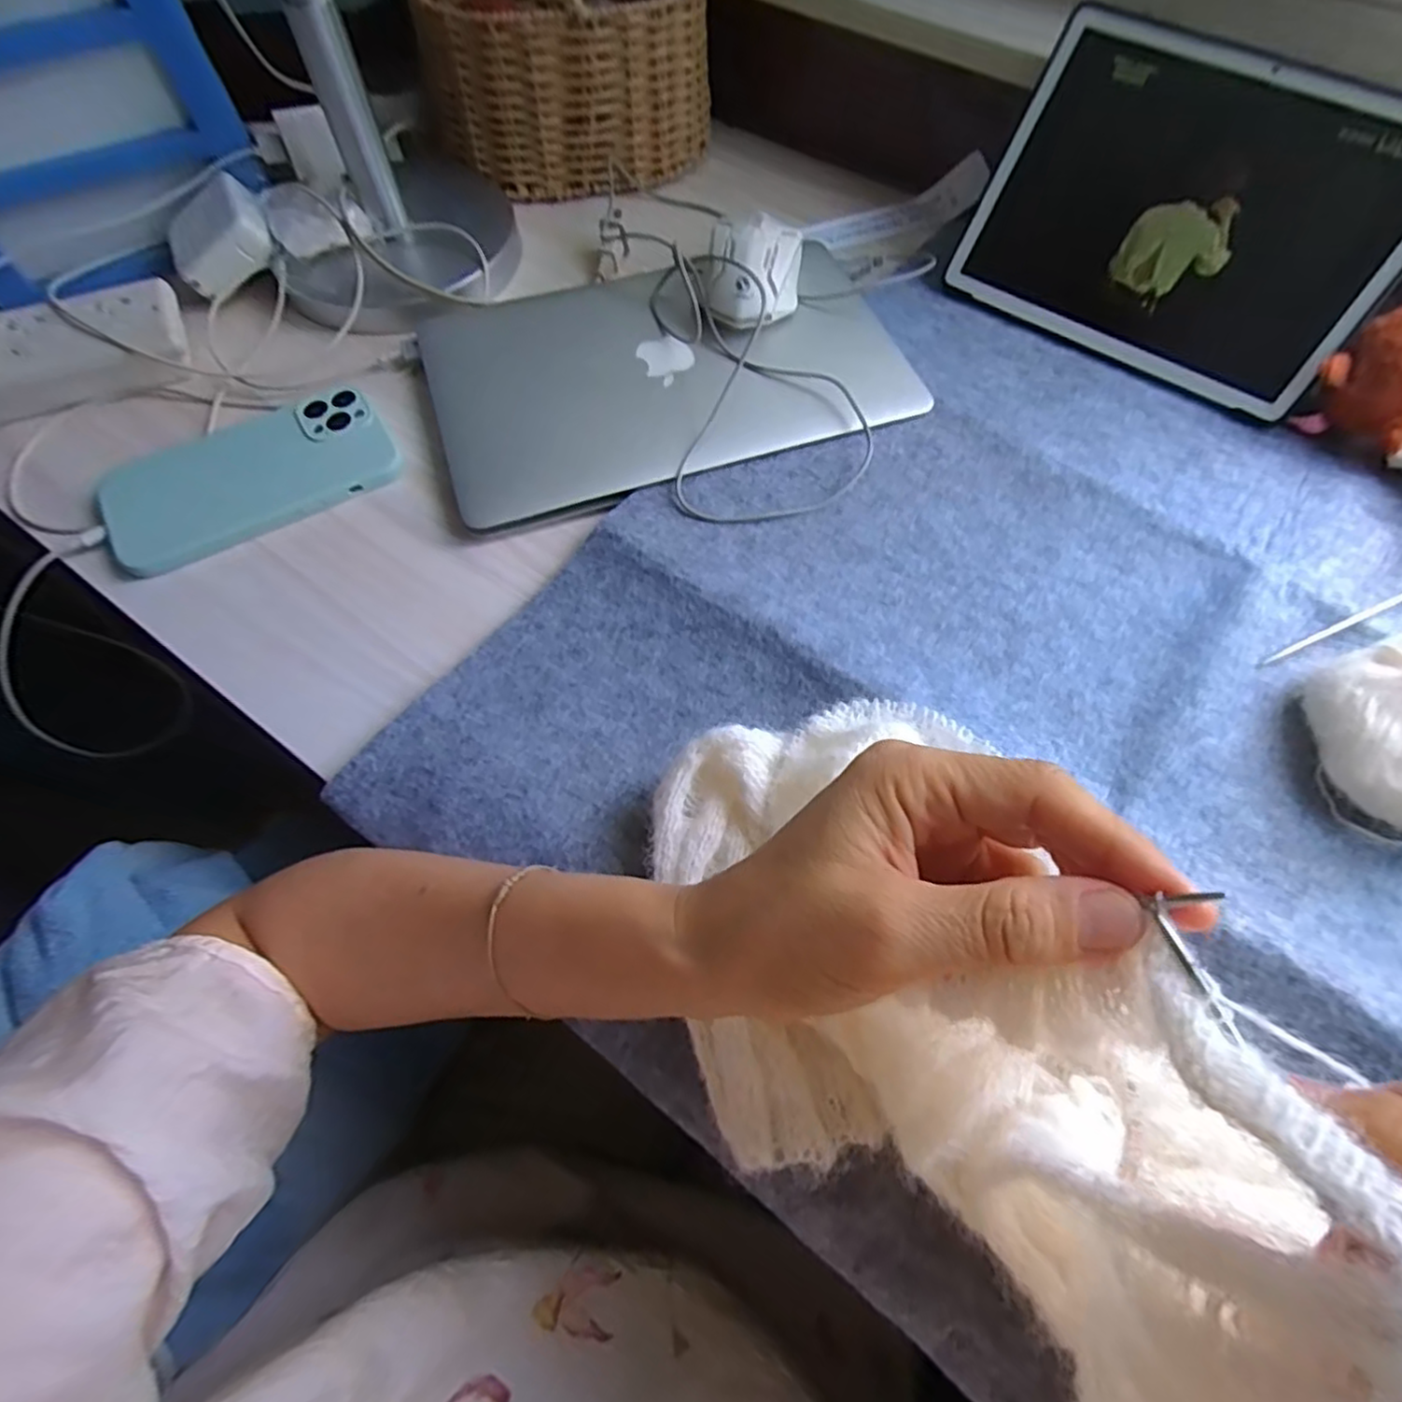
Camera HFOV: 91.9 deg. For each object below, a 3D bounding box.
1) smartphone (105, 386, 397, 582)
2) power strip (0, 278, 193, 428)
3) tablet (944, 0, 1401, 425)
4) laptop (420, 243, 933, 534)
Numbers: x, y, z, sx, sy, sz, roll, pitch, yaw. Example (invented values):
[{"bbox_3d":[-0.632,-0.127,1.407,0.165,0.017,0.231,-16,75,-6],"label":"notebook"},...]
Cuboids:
[{"bbox_3d":[-0.274,-0.141,0.411,0.163,0.015,0.083,-28,68,-13],"label":"smartphone"},{"bbox_3d":[-0.432,-0.216,0.436,0.189,0.035,0.057,-26,67,-12],"label":"power strip"},{"bbox_3d":[0.300,-0.301,0.424,0.238,0.159,0.008,35,33,15],"label":"tablet"},{"bbox_3d":[-0.022,-0.224,0.441,0.299,0.023,0.191,-17,66,-8],"label":"laptop"}]

